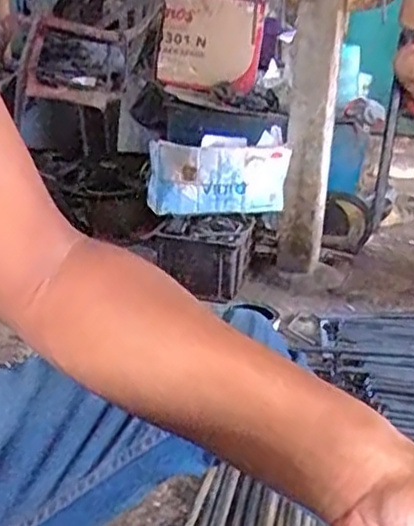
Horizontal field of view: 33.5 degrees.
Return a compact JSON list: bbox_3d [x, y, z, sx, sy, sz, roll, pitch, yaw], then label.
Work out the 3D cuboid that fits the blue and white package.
[{"bbox_3d":[0.024,-0.211,1.806,0.356,0.188,0.106,5,-8,-2],"label":"blue and white package"}]

